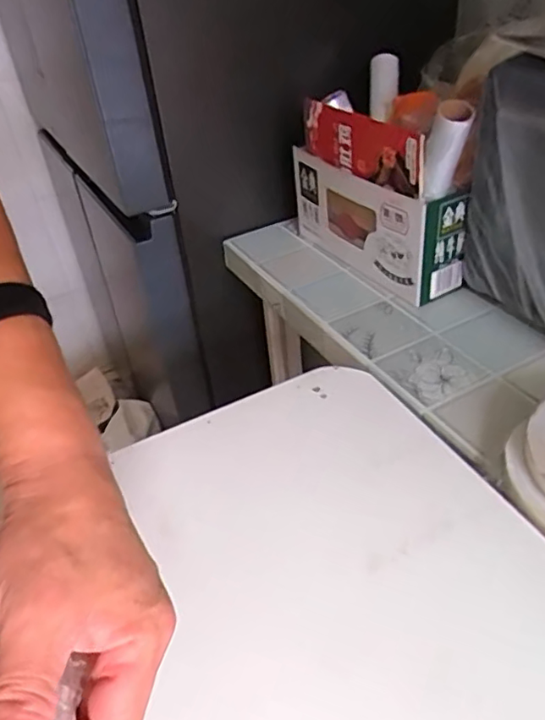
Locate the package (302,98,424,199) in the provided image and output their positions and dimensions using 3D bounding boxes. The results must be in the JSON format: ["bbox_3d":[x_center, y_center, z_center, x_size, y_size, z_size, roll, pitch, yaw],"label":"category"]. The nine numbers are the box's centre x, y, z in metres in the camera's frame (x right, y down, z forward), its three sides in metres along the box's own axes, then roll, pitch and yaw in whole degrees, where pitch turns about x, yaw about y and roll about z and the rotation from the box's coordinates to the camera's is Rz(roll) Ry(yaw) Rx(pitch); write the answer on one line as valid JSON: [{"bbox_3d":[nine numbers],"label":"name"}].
[{"bbox_3d":[0.102,-0.258,0.697,0.012,0.074,0.220,-25,42,-22],"label":"package"}]

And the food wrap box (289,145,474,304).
[{"bbox_3d":[0.133,-0.192,0.788,0.072,0.146,0.266,-25,42,-21],"label":"food wrap box"}]

